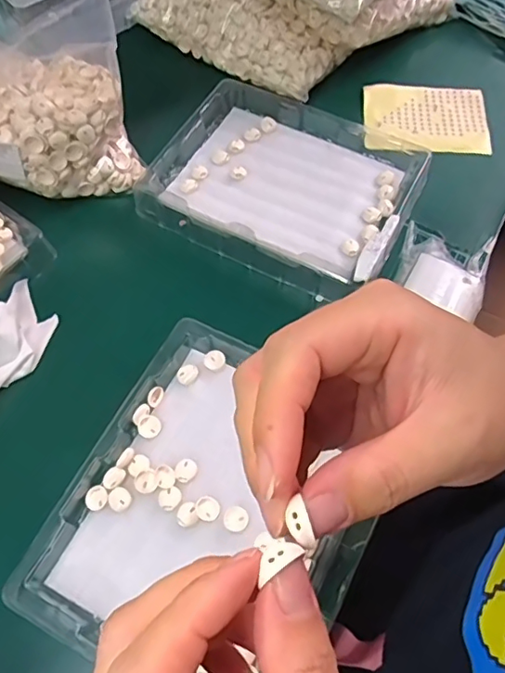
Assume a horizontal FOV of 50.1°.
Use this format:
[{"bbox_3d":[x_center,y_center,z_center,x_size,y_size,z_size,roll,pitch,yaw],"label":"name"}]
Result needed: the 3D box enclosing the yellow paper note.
[{"bbox_3d":[0.175,-0.220,0.543,0.119,0.013,0.098,2,63,3],"label":"yellow paper note"}]

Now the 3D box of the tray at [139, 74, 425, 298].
[{"bbox_3d":[0.029,-0.148,0.491,0.225,0.031,0.182,24,66,11],"label":"tray"}]

